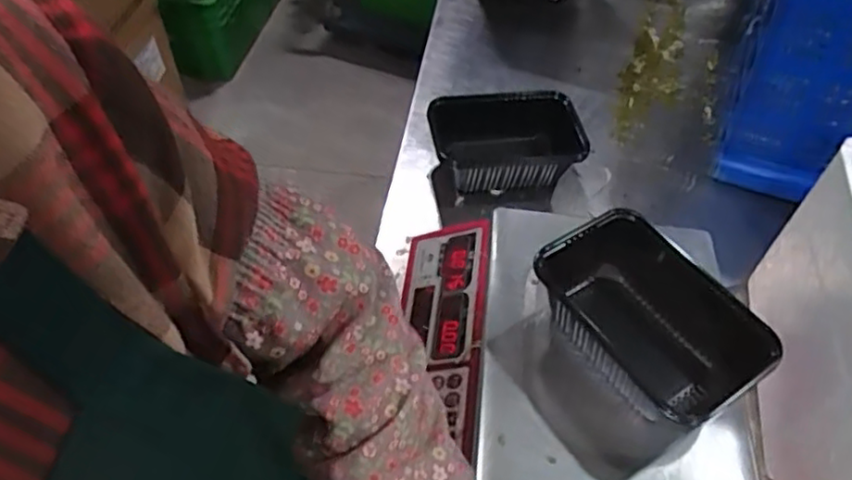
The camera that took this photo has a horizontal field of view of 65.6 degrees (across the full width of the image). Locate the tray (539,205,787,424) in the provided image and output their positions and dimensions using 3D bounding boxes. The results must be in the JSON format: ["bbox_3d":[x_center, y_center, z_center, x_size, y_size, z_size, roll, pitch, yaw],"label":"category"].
[{"bbox_3d":[0.180,0.066,0.559,0.119,0.071,0.192,-33,60,-25],"label":"tray"}]

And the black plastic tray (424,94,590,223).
[{"bbox_3d":[0.101,-0.115,0.830,0.190,0.071,0.124,-6,52,-7],"label":"black plastic tray"}]

